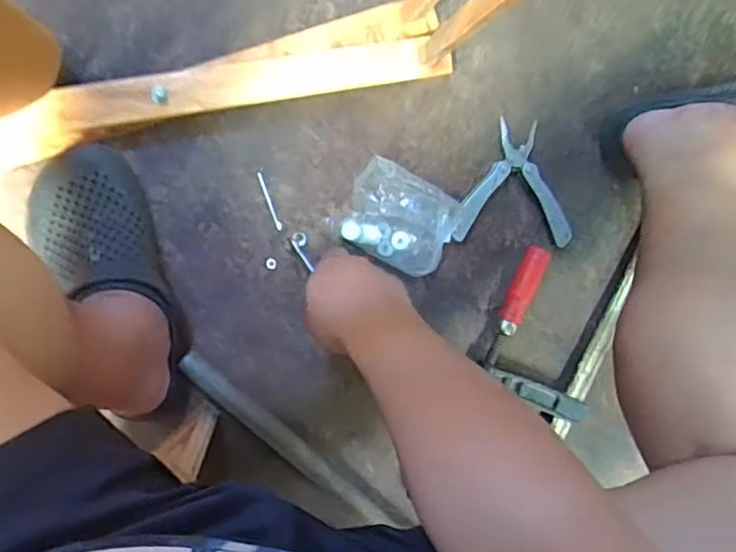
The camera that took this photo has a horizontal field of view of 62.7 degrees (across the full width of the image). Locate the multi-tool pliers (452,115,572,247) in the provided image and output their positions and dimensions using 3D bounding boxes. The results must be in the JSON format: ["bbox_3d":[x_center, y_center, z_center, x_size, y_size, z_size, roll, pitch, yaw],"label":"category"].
[{"bbox_3d":[0.165,-0.106,0.687,0.136,0.026,0.135,2,94,-9],"label":"multi-tool pliers"}]

